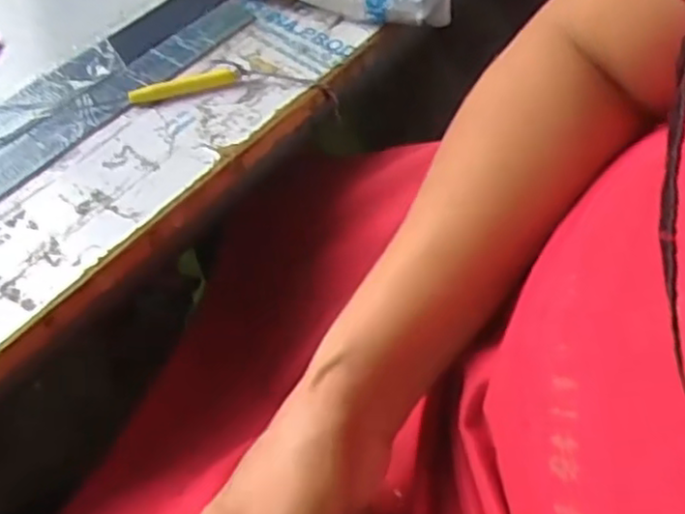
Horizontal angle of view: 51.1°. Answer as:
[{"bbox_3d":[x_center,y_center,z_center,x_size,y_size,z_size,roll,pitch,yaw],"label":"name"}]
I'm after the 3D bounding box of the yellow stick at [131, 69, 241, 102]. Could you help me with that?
[{"bbox_3d":[-0.110,-0.120,0.500,0.076,0.011,0.007,-15,54,-11],"label":"yellow stick"}]

